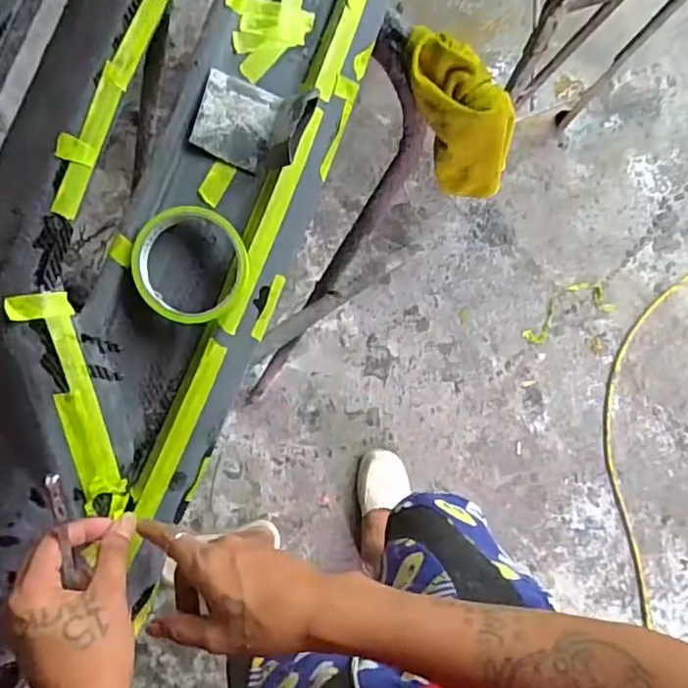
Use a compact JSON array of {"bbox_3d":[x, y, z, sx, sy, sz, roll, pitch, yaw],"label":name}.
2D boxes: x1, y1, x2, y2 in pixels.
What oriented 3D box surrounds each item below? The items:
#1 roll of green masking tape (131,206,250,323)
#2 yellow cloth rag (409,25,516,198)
[{"bbox_3d":[-0.119,-0.061,0.460,0.085,0.023,0.087,0,86,-2],"label":"roll of green masking tape"},{"bbox_3d":[0.134,-0.231,0.626,0.080,0.202,0.084,-42,54,-6],"label":"yellow cloth rag"}]

